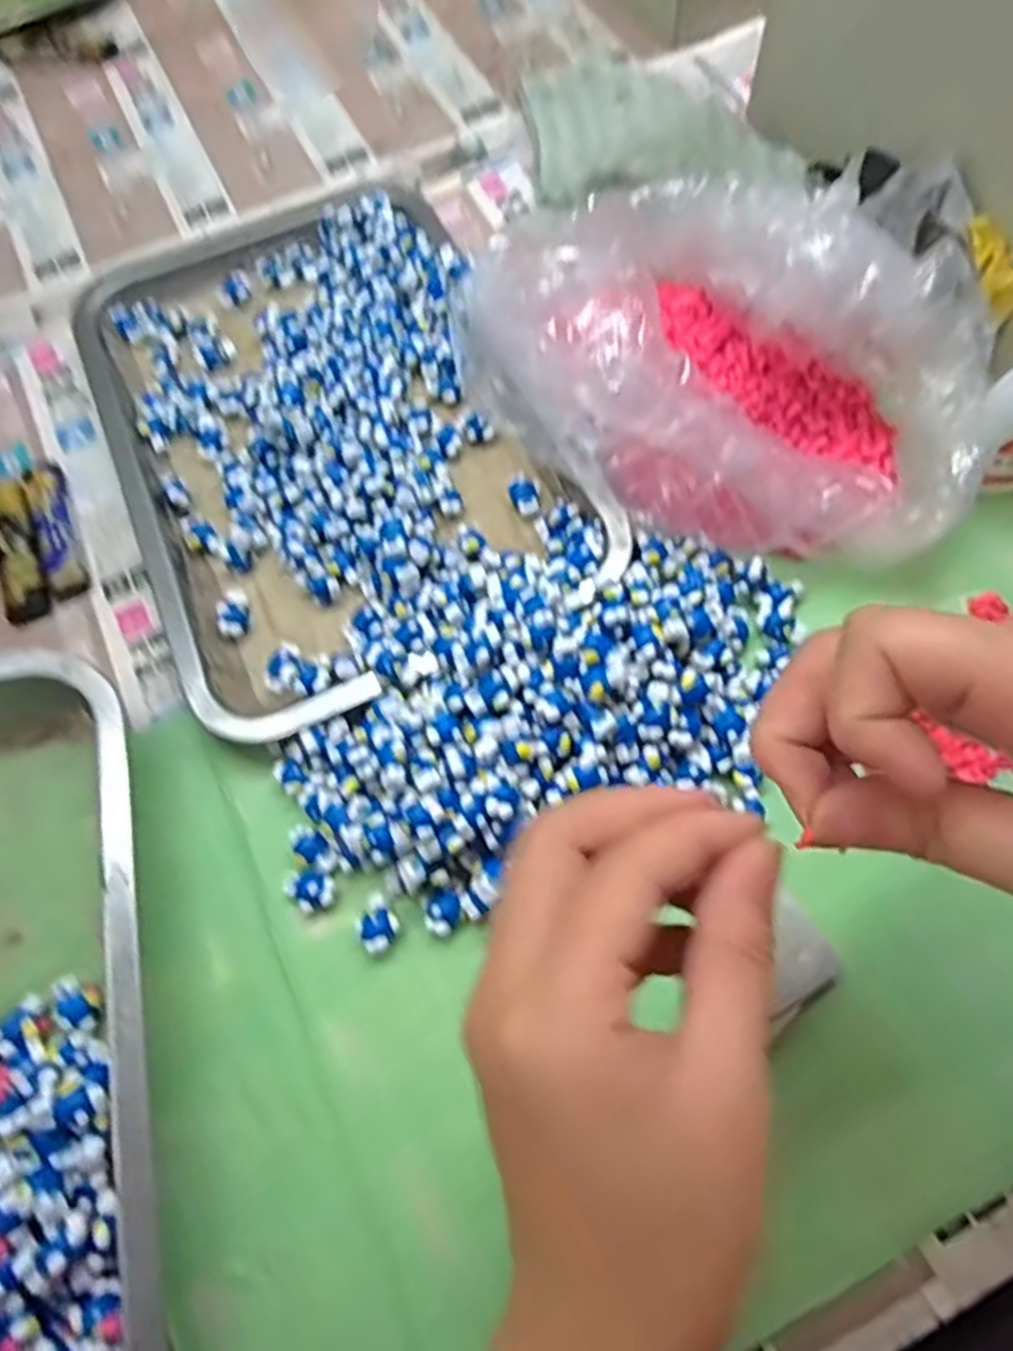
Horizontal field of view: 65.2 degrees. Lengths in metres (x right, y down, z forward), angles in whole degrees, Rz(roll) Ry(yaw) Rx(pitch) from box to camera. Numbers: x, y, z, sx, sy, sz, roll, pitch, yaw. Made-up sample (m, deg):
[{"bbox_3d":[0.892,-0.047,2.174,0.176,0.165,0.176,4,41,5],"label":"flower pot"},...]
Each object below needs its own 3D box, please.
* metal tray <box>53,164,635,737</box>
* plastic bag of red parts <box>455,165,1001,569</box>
[{"bbox_3d":[-0.098,-0.138,0.408,0.207,0.032,0.330,-23,67,-6],"label":"metal tray"},{"bbox_3d":[0.093,-0.152,0.368,0.165,0.086,0.260,-40,70,-14],"label":"plastic bag of red parts"}]

